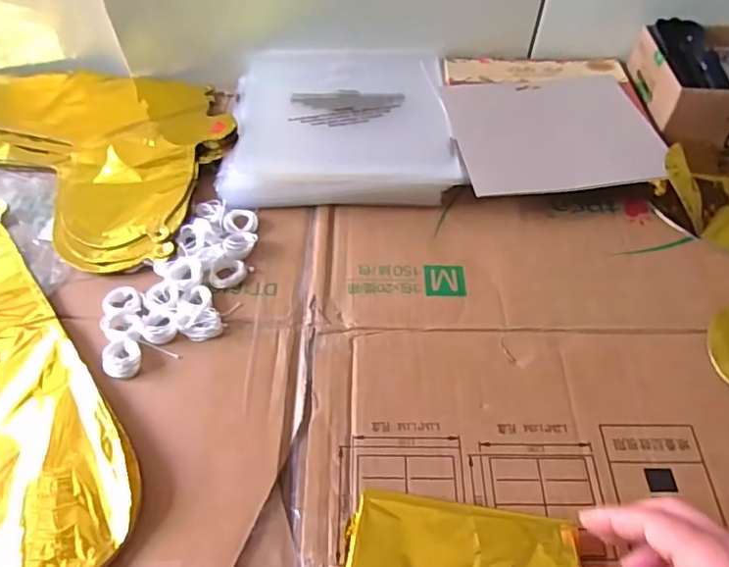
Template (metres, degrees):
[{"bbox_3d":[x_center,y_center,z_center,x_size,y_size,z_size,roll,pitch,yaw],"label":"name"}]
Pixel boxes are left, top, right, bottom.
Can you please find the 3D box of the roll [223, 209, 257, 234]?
[{"bbox_3d":[-0.109,-0.054,0.485,0.028,0.009,0.029,0,55,0],"label":"roll"}]

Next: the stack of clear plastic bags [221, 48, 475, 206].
[{"bbox_3d":[-0.023,-0.171,0.554,0.212,0.028,0.225,-2,55,-1],"label":"stack of clear plastic bags"}]

